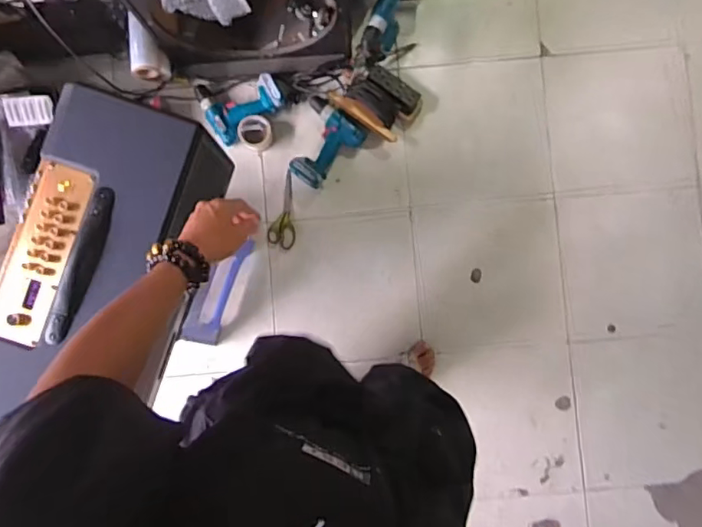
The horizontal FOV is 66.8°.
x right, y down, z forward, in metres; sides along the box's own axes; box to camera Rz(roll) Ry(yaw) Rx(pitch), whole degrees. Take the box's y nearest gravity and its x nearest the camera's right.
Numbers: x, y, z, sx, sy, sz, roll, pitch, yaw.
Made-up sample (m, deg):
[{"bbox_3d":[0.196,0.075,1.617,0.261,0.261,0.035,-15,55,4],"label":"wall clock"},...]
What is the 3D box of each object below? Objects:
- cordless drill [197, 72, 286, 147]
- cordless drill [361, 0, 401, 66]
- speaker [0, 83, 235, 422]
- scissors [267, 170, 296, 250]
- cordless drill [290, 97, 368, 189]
[{"bbox_3d":[-0.304,-0.449,1.437,0.204,0.061,0.182,-34,88,-2],"label":"cordless drill"},{"bbox_3d":[0.089,-0.621,1.379,0.061,0.208,0.180,30,88,1],"label":"cordless drill"},{"bbox_3d":[-0.426,-0.003,0.956,0.241,0.275,0.522,16,88,0],"label":"speaker"},{"bbox_3d":[-0.192,-0.146,1.469,0.072,0.021,0.213,-1,88,-1],"label":"scissors"},{"bbox_3d":[-0.086,-0.320,1.409,0.178,0.072,0.206,38,88,1],"label":"cordless drill"}]

